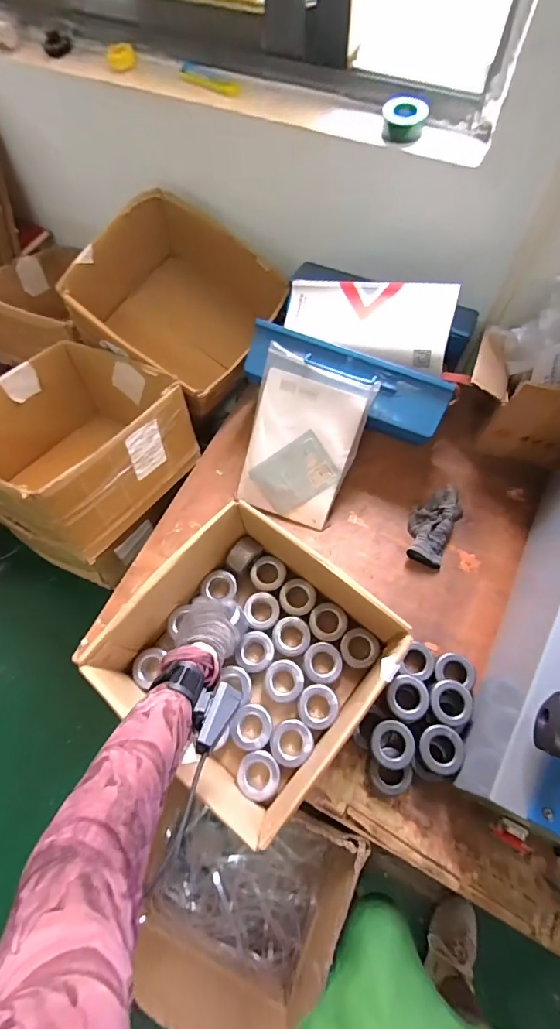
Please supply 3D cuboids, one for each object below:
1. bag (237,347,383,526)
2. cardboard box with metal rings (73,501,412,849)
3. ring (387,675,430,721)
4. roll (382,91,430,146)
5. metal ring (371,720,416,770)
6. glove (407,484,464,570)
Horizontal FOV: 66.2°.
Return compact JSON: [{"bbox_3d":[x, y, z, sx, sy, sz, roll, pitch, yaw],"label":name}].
[{"bbox_3d":[0.035,-0.124,0.755,0.190,0.034,0.284,19,111,8],"label":"bag"},{"bbox_3d":[-0.039,0.197,0.632,0.302,0.168,0.323,38,74,17],"label":"cardboard box with metal rings"},{"bbox_3d":[0.188,0.269,0.630,0.059,0.017,0.062,-1,67,3],"label":"ring"},{"bbox_3d":[0.179,-0.571,0.621,0.060,0.034,0.066,-1,67,3],"label":"roll"},{"bbox_3d":[0.160,0.327,0.614,0.057,0.045,0.059,25,71,13],"label":"metal ring"},{"bbox_3d":[0.275,0.016,0.770,0.079,0.041,0.147,26,71,13],"label":"glove"}]

